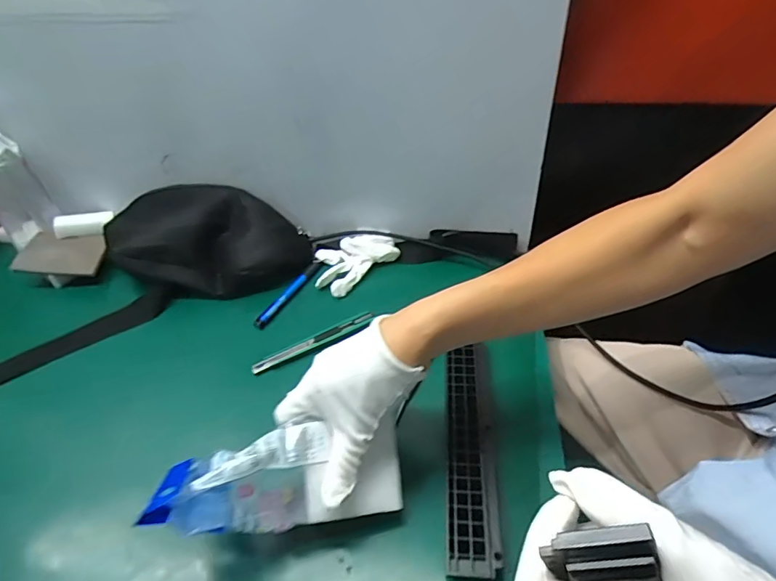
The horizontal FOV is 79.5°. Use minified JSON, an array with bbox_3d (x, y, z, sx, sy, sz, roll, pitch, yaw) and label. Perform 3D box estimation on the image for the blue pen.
[{"bbox_3d":[-0.119,0.002,0.560,0.014,0.008,0.122,19,47,25],"label":"blue pen"}]

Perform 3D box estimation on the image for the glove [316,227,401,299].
[{"bbox_3d":[-0.048,-0.046,0.588,0.112,0.031,0.076,-34,49,-29],"label":"glove"}]

